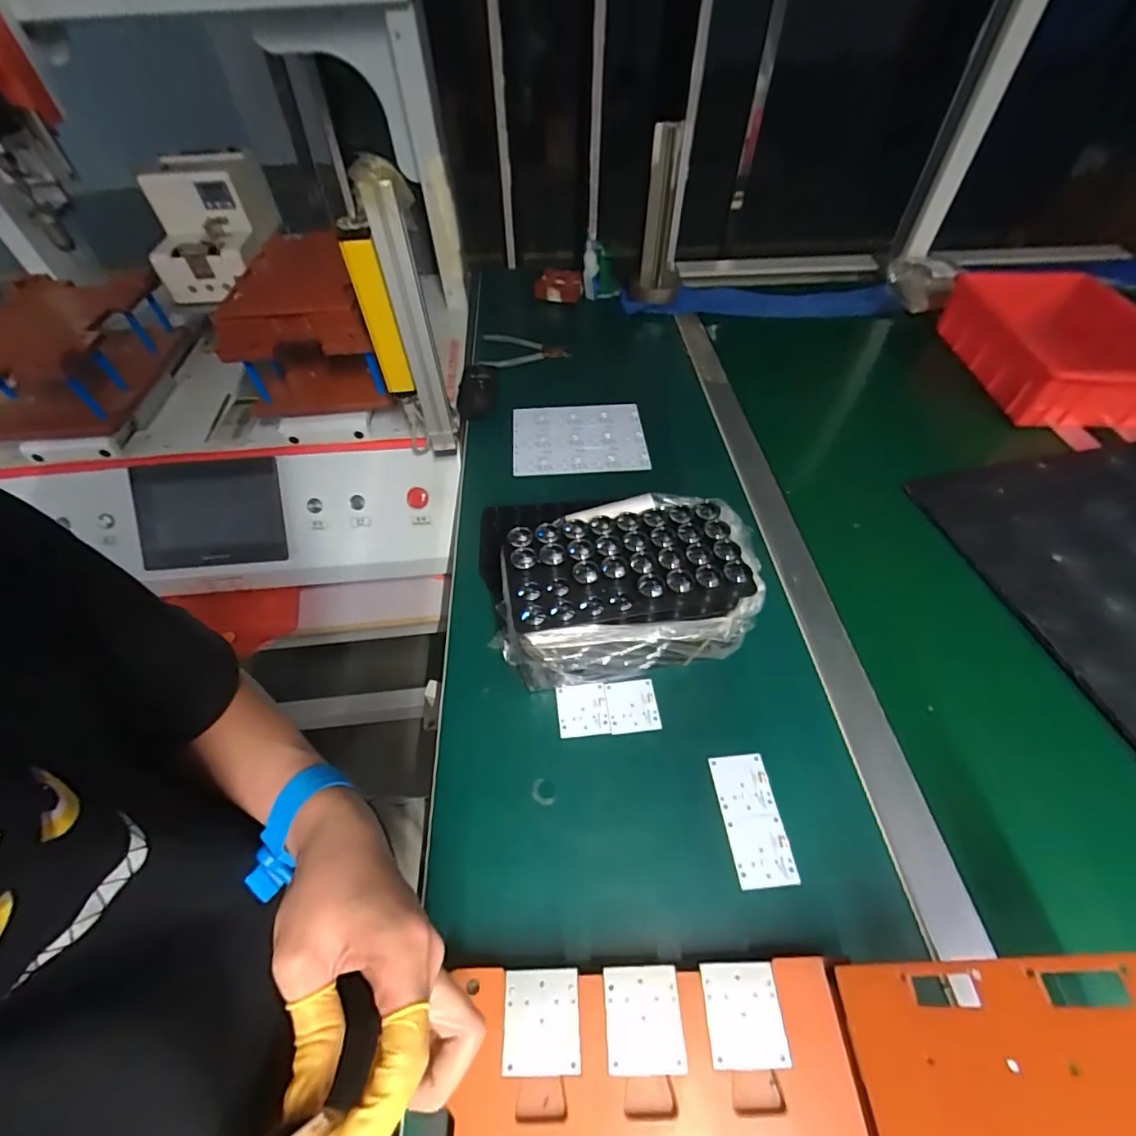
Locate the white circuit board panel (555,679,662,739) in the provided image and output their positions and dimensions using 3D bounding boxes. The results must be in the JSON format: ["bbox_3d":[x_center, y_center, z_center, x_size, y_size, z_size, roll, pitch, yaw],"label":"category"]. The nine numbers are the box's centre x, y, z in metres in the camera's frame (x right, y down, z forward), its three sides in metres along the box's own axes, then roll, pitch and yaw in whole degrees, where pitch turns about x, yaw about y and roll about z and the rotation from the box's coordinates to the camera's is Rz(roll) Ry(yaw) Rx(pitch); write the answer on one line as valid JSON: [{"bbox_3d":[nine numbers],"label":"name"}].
[{"bbox_3d":[0.036,0.126,0.467,0.089,0.005,0.048,-6,51,-2],"label":"white circuit board panel"}]

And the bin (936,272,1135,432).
[{"bbox_3d":[0.686,-0.305,0.723,0.200,0.079,0.269,-1,51,0],"label":"bin"}]

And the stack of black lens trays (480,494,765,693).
[{"bbox_3d":[0.046,0.025,0.471,0.219,0.122,0.139,-8,51,-4],"label":"stack of black lens trays"}]

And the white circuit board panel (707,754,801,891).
[{"bbox_3d":[0.144,0.196,0.408,0.044,0.004,0.094,-5,51,-2],"label":"white circuit board panel"}]

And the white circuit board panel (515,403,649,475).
[{"bbox_3d":[0.014,-0.179,0.708,0.174,0.009,0.138,-4,52,-2],"label":"white circuit board panel"}]

